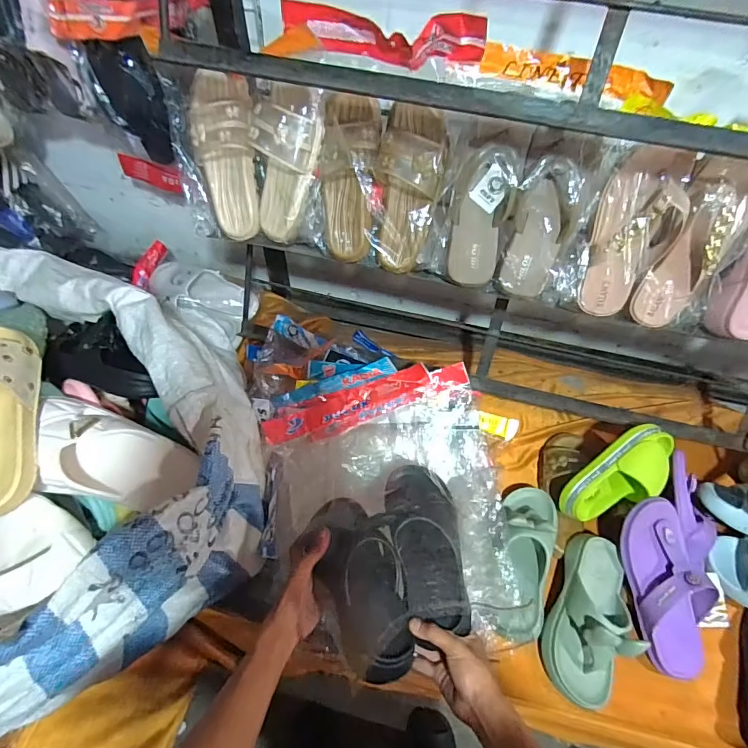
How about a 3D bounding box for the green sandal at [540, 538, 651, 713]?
[{"bbox_3d":[0.345,0.372,0.666,0.105,0.087,0.233,26,58,14],"label":"green sandal"}]

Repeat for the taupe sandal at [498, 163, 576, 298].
[{"bbox_3d":[0.227,-0.193,0.594,0.074,0.171,0.033,8,29,3],"label":"taupe sandal"}]

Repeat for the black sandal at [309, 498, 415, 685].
[{"bbox_3d":[-0.014,0.262,0.558,0.104,0.105,0.226,-15,58,-13],"label":"black sandal"}]

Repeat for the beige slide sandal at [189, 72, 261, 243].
[{"bbox_3d":[-0.218,-0.313,0.632,0.084,0.220,0.062,-6,26,-7],"label":"beige slide sandal"}]

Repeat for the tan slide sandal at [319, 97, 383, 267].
[{"bbox_3d":[-0.036,-0.276,0.619,0.080,0.219,0.056,4,25,0],"label":"tan slide sandal"}]

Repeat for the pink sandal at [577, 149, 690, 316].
[{"bbox_3d":[0.348,-0.180,0.579,0.096,0.207,0.044,9,25,3],"label":"pink sandal"}]

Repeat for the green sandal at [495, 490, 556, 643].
[{"bbox_3d":[0.252,0.295,0.700,0.089,0.082,0.247,18,56,10],"label":"green sandal"}]

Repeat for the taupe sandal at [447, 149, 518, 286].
[{"bbox_3d":[0.148,-0.213,0.602,0.075,0.174,0.047,7,29,2],"label":"taupe sandal"}]

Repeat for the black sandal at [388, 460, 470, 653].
[{"bbox_3d":[0.076,0.232,0.590,0.094,0.072,0.220,-7,54,-8],"label":"black sandal"}]

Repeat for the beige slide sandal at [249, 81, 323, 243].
[{"bbox_3d":[-0.135,-0.297,0.617,0.088,0.207,0.053,27,35,15],"label":"beige slide sandal"}]

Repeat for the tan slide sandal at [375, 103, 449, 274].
[{"bbox_3d":[0.048,-0.256,0.611,0.089,0.218,0.050,8,23,3],"label":"tan slide sandal"}]

